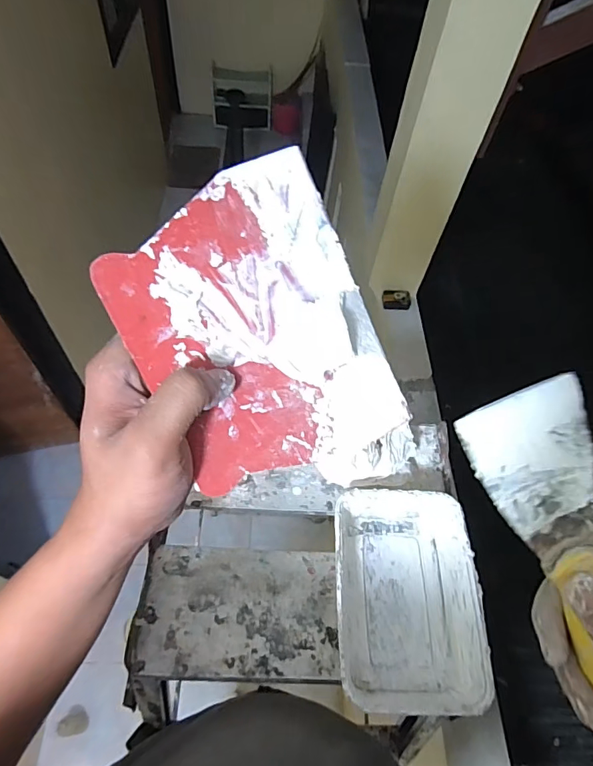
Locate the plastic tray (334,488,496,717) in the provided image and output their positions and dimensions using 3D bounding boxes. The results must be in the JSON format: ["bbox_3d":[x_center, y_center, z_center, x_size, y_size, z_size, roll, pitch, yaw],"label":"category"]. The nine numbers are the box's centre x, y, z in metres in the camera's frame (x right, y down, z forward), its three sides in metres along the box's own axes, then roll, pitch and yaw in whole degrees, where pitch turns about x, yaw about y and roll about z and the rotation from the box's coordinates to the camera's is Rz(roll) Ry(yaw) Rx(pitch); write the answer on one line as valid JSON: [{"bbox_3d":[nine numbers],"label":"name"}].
[{"bbox_3d":[0.091,0.182,0.412,0.117,0.048,0.167,4,57,-2],"label":"plastic tray"}]

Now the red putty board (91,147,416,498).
[{"bbox_3d":[-0.015,-0.018,0.262,0.129,0.005,0.183,-26,99,-15],"label":"red putty board"}]

